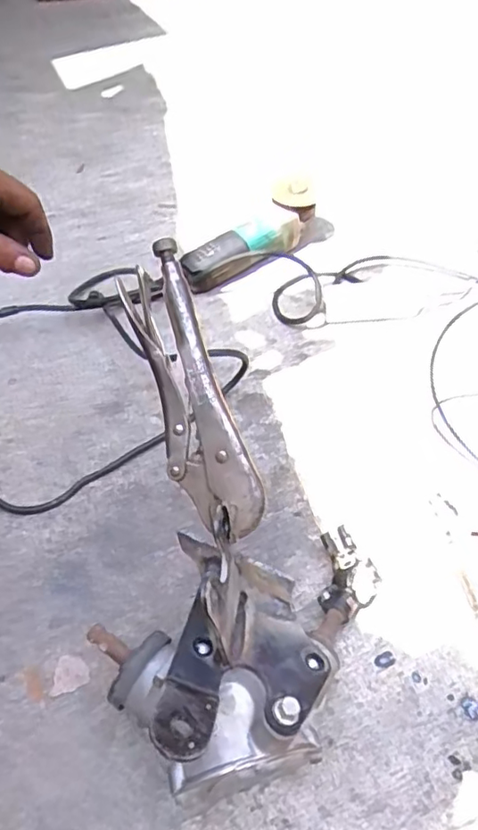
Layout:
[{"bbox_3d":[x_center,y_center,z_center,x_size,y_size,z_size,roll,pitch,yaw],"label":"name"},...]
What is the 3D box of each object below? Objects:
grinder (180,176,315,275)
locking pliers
[{"bbox_3d":[0.022,-0.272,0.922,0.269,0.086,0.070,-35,58,-28],"label":"grinder"},{"bbox_3d":[-0.035,-0.013,0.428,0.049,0.033,0.214,-18,88,-16],"label":"locking pliers"}]

